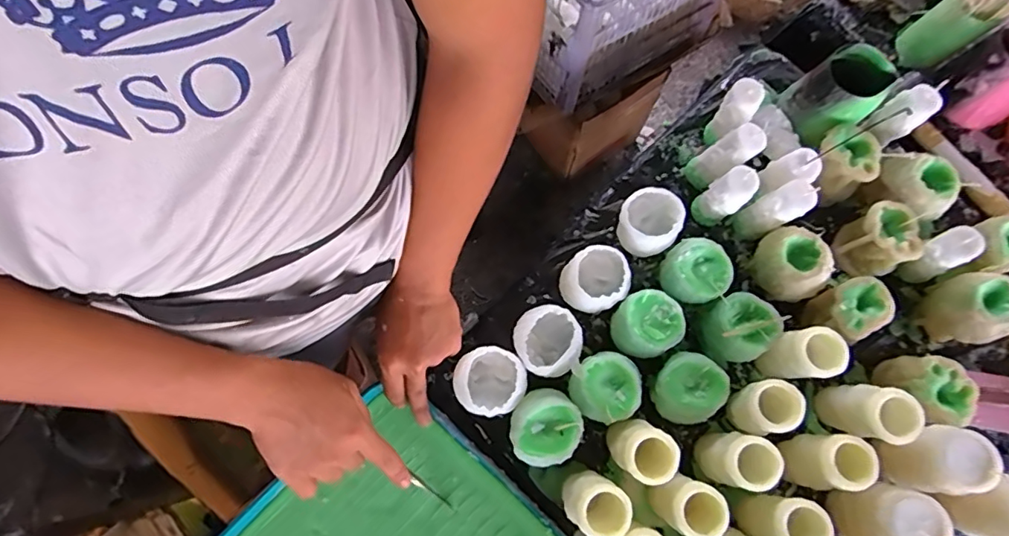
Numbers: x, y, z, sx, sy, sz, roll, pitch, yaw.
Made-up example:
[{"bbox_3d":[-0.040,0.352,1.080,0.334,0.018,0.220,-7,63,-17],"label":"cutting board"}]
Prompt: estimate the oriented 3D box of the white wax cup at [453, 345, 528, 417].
[{"bbox_3d":[-0.016,0.126,0.585,0.071,0.059,0.073,0,75,-2],"label":"white wax cup"}]

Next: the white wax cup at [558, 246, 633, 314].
[{"bbox_3d":[0.102,0.018,0.617,0.082,0.057,0.069,-35,78,-10],"label":"white wax cup"}]

